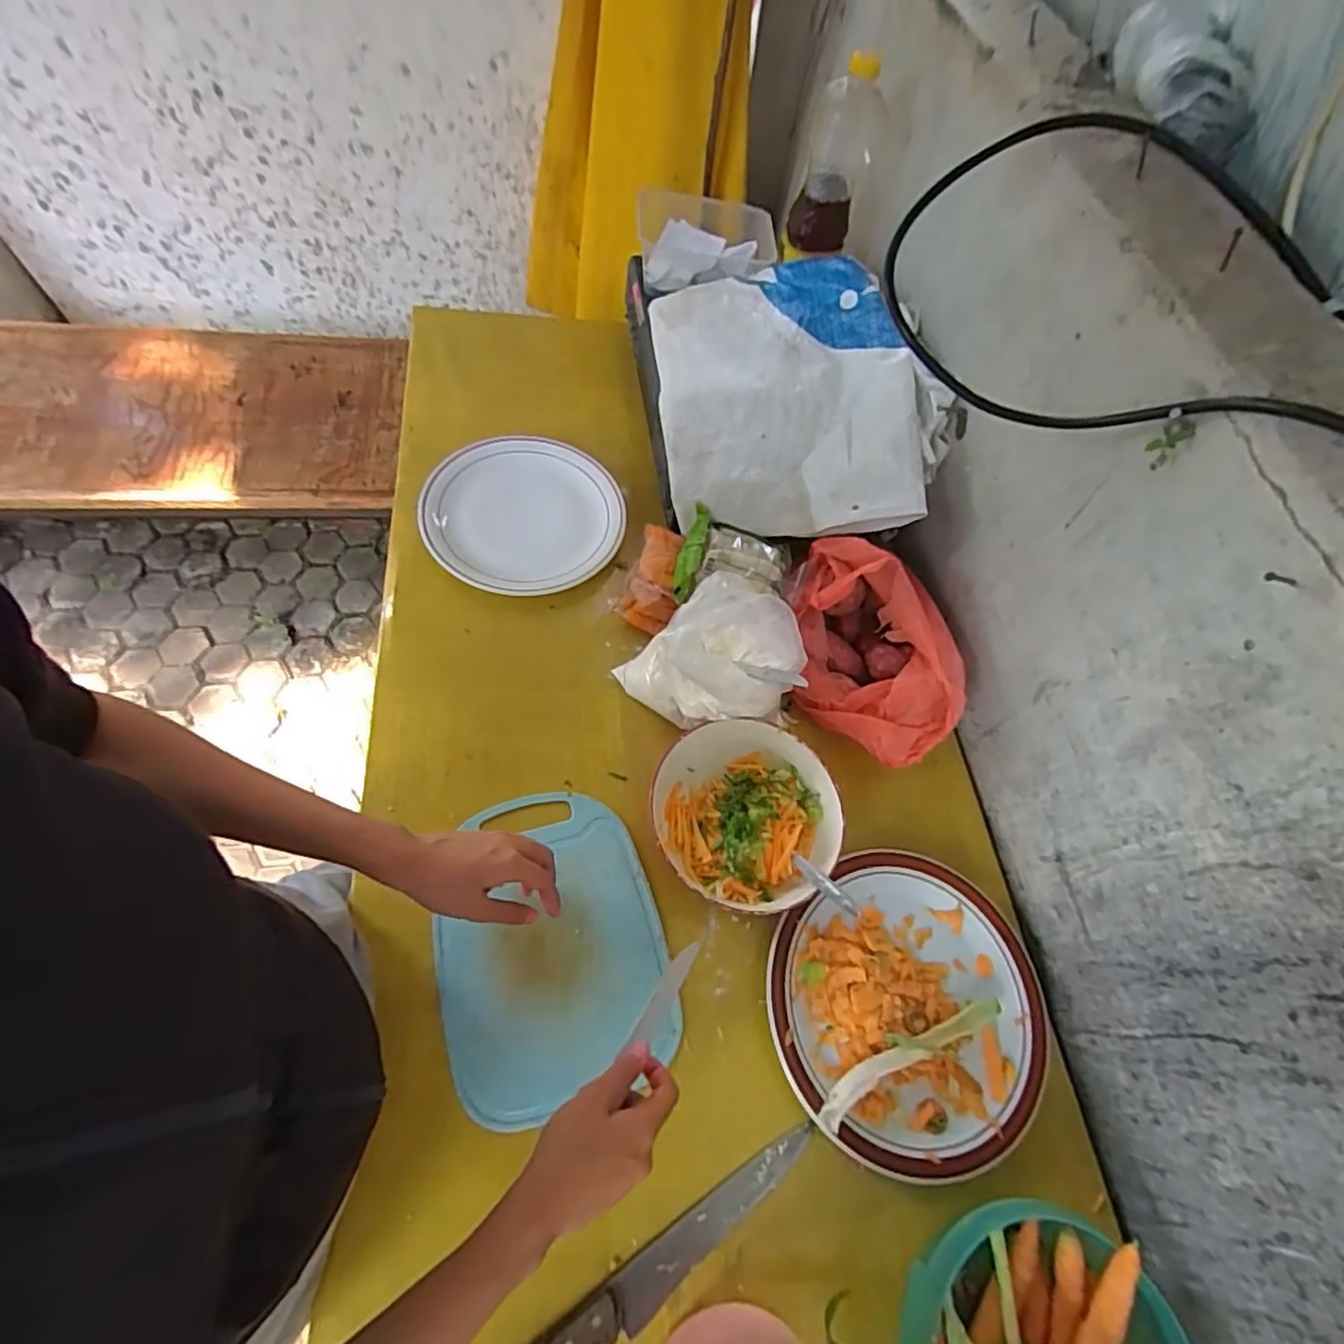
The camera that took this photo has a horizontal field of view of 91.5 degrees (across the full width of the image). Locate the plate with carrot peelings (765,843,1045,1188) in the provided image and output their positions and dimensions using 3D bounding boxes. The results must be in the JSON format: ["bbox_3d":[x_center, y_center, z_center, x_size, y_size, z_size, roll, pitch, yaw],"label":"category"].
[{"bbox_3d":[0.205,0.275,0.545,0.238,0.028,0.228,-32,70,-22],"label":"plate with carrot peelings"}]

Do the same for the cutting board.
[{"bbox_3d":[-0.103,0.223,0.552,0.180,0.014,0.237,-13,64,-14],"label":"cutting board"}]

